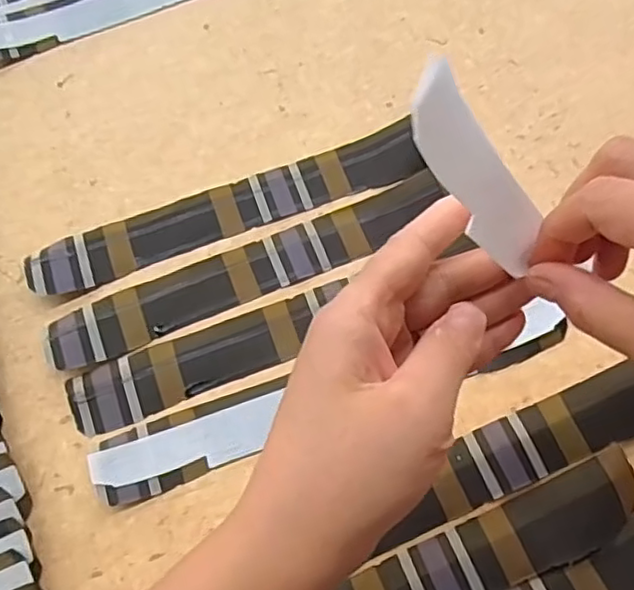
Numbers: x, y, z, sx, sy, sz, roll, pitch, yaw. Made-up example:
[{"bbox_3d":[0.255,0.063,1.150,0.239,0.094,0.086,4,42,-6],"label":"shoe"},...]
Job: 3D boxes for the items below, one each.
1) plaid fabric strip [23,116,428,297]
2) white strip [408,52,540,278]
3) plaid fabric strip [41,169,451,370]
[{"bbox_3d":[-0.049,-0.053,0.383,0.241,0.006,0.038,-22,70,-9],"label":"plaid fabric strip"},{"bbox_3d":[0.050,-0.035,0.195,0.006,0.091,0.024,27,87,39],"label":"white strip"},{"bbox_3d":[-0.034,-0.017,0.367,0.240,0.009,0.036,-23,71,-8],"label":"plaid fabric strip"}]

